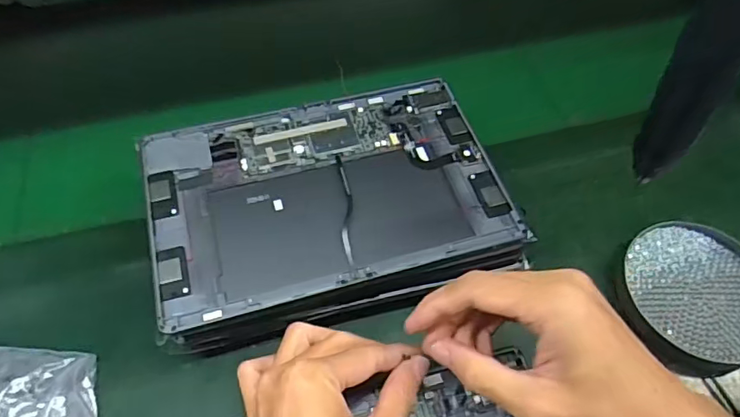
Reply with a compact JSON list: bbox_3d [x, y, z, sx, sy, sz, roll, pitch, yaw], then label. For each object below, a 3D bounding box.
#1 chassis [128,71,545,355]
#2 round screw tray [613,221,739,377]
[{"bbox_3d":[-0.030,0.004,0.413,0.255,0.061,0.181,-15,56,-12],"label":"chassis"},{"bbox_3d":[0.247,0.064,0.403,0.115,0.020,0.111,1,54,-1],"label":"round screw tray"}]

